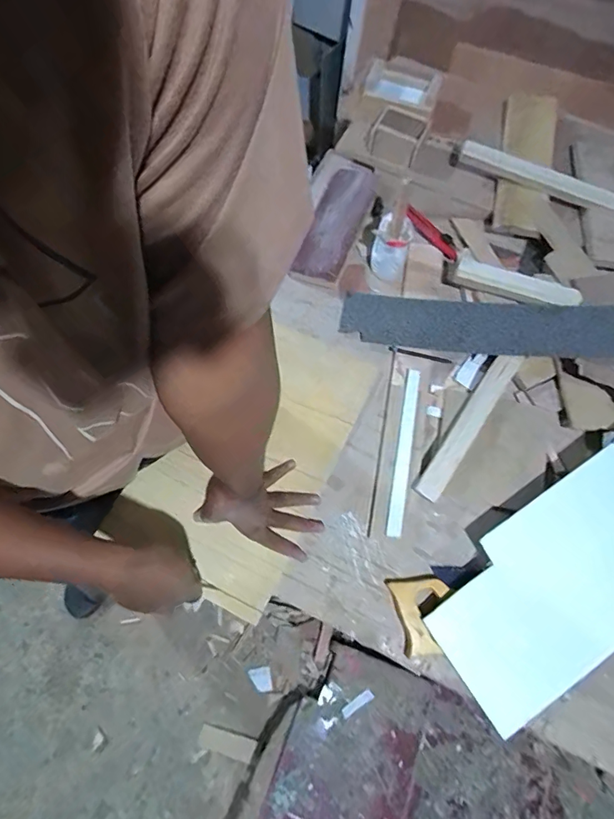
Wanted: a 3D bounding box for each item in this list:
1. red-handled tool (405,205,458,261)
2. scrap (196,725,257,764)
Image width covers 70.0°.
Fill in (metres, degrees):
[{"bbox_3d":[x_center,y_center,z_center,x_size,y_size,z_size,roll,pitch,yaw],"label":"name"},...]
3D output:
[{"bbox_3d":[0.231,-0.324,0.805,0.039,0.011,0.128,-40,83,-18],"label":"red-handled tool"},{"bbox_3d":[-0.207,0.856,1.125,0.146,0.016,0.052,15,68,4],"label":"scrap"}]

